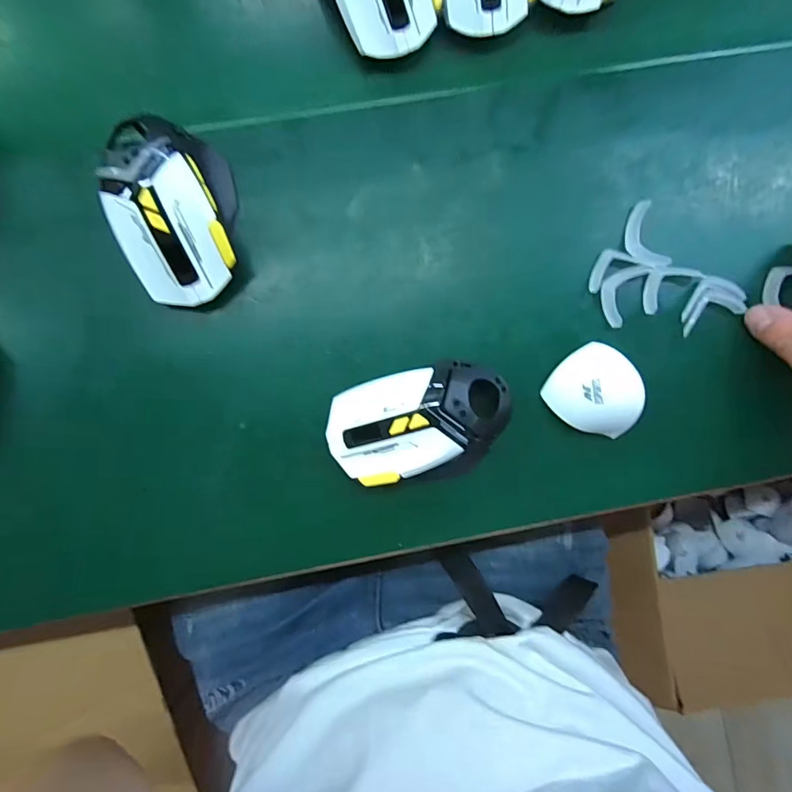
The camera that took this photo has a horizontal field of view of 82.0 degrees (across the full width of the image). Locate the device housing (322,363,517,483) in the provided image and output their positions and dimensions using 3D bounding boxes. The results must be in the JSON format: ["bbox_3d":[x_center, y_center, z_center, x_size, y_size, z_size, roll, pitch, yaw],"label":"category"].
[{"bbox_3d":[0.016,0.016,0.295,0.116,0.047,0.065,-15,90,-3],"label":"device housing"}]

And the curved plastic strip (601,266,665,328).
[{"bbox_3d":[0.163,-0.070,0.312,0.045,0.007,0.034,-22,91,-3],"label":"curved plastic strip"}]

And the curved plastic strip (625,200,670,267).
[{"bbox_3d":[0.170,-0.108,0.312,0.024,0.004,0.045,-23,91,-3],"label":"curved plastic strip"}]

